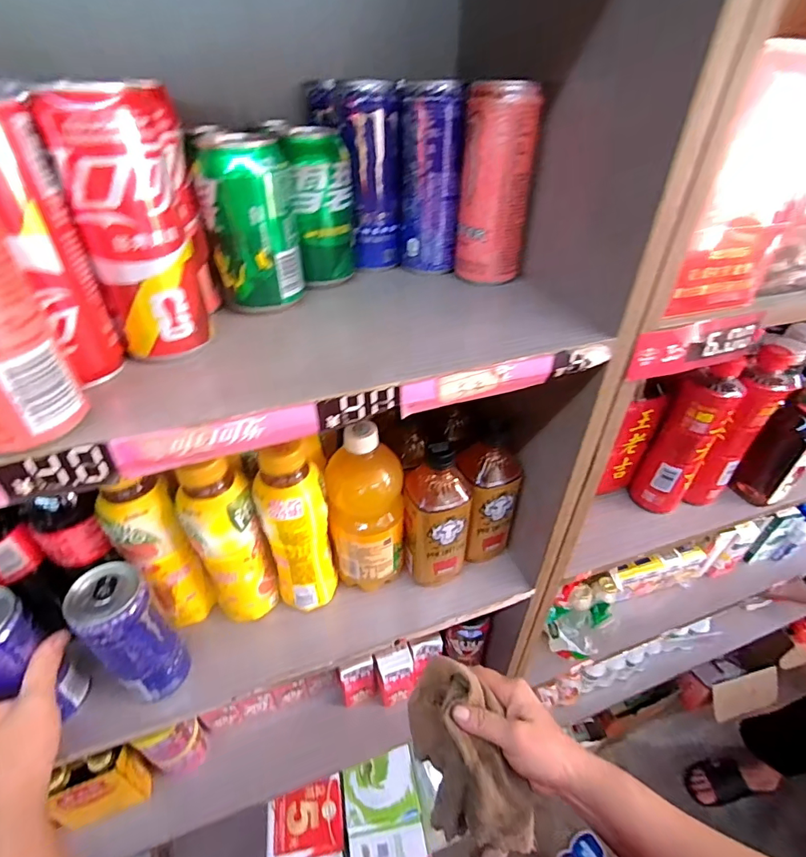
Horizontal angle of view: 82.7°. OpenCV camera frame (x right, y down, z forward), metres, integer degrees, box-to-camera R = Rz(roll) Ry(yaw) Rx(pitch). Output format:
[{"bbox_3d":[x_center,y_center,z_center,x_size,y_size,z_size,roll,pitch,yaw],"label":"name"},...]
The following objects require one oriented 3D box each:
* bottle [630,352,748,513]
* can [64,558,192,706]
[{"bbox_3d":[0.355,0.013,0.574,0.065,0.215,0.057,28,46,29],"label":"bottle"},{"bbox_3d":[-0.238,0.182,0.403,0.051,0.137,0.054,1,39,-1],"label":"can"}]

